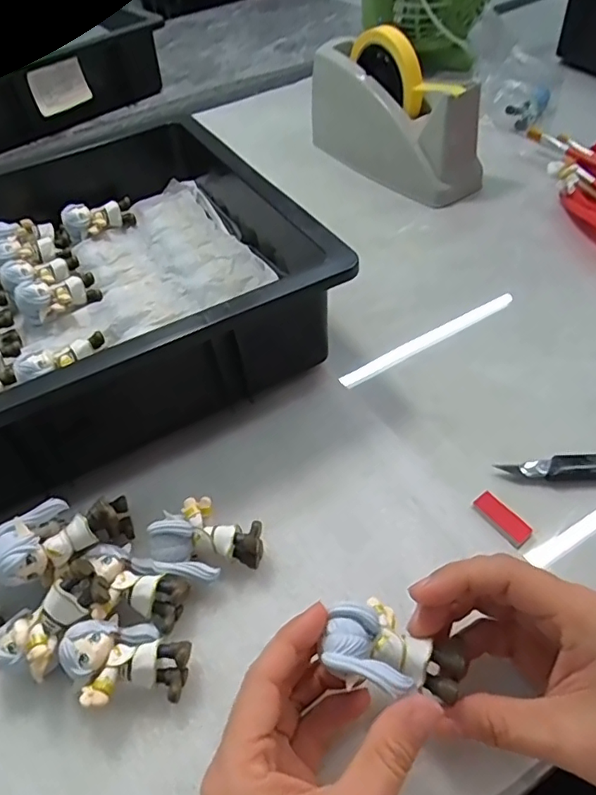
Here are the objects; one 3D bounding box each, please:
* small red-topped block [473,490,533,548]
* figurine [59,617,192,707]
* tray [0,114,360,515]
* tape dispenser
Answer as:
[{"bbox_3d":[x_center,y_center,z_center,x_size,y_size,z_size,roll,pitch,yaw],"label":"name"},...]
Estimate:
[{"bbox_3d":[0.119,0.070,0.315,0.015,0.004,0.034,-31,54,-20],"label":"small red-topped block"},{"bbox_3d":[-0.085,0.132,0.267,0.059,0.027,0.040,10,51,14],"label":"figurine"},{"bbox_3d":[-0.238,-0.078,0.417,0.442,0.089,0.352,-27,53,-17],"label":"tray"},{"bbox_3d":[0.098,-0.299,0.565,0.067,0.118,0.216,-30,54,-19],"label":"tape dispenser"}]

